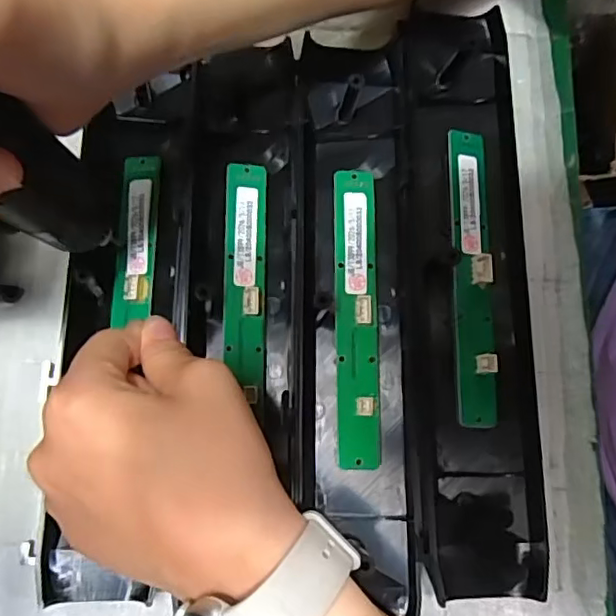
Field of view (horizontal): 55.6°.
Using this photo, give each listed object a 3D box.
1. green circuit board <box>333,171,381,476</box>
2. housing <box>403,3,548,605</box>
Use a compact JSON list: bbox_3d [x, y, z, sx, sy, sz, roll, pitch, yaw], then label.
[{"bbox_3d":[0.022,0.002,0.269,0.019,0.010,0.137,0,76,2],"label":"green circuit board"},{"bbox_3d":[0.075,-0.017,0.269,0.053,0.019,0.273,0,76,2],"label":"housing"}]

